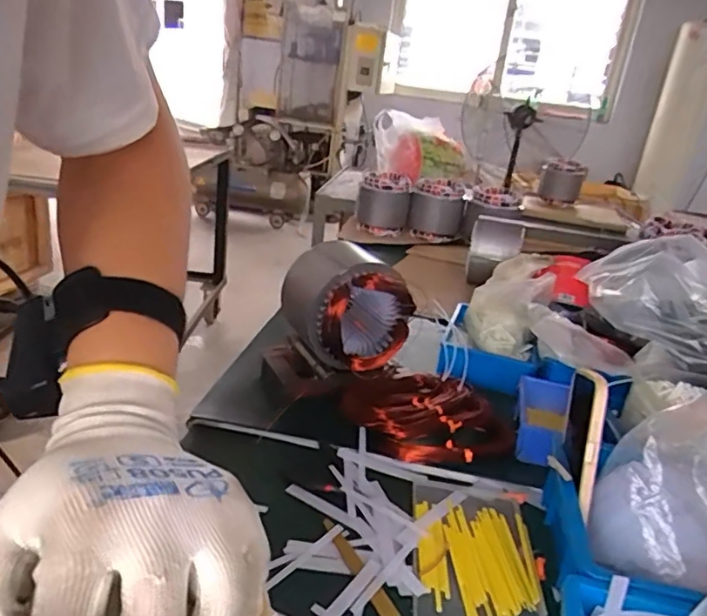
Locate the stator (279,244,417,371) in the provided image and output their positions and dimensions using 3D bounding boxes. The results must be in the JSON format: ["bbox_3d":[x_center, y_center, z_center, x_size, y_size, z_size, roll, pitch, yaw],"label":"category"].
[{"bbox_3d":[-0.014,0.003,0.815,0.125,0.162,0.162,-9,27,-34],"label":"stator"}]

